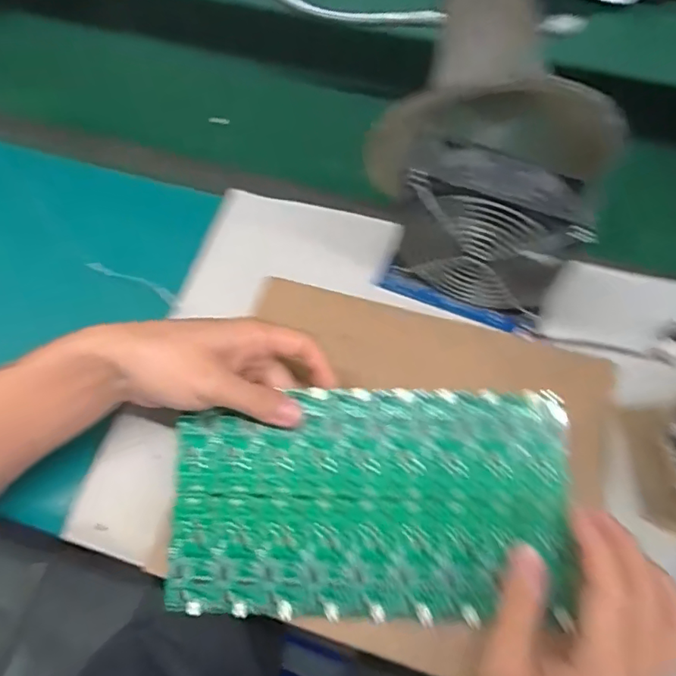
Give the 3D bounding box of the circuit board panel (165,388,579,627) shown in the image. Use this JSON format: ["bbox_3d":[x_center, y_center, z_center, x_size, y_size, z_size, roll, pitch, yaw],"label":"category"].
[{"bbox_3d":[0.020,0.104,0.334,0.249,0.006,0.138,0,79,2],"label":"circuit board panel"}]

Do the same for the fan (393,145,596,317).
[{"bbox_3d":[0.106,-0.072,0.378,0.120,0.119,0.038,22,66,12],"label":"fan"}]

